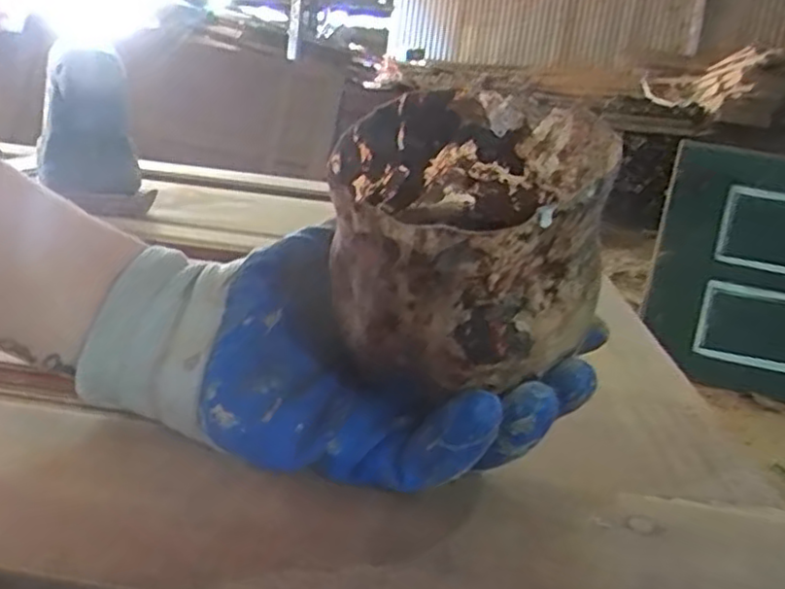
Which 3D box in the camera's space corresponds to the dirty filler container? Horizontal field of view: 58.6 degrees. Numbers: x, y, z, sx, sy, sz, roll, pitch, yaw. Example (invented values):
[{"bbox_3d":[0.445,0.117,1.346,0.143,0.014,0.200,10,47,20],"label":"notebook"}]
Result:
[{"bbox_3d":[0.025,-0.022,0.233,0.084,0.088,0.092,20,21,40],"label":"dirty filler container"}]

